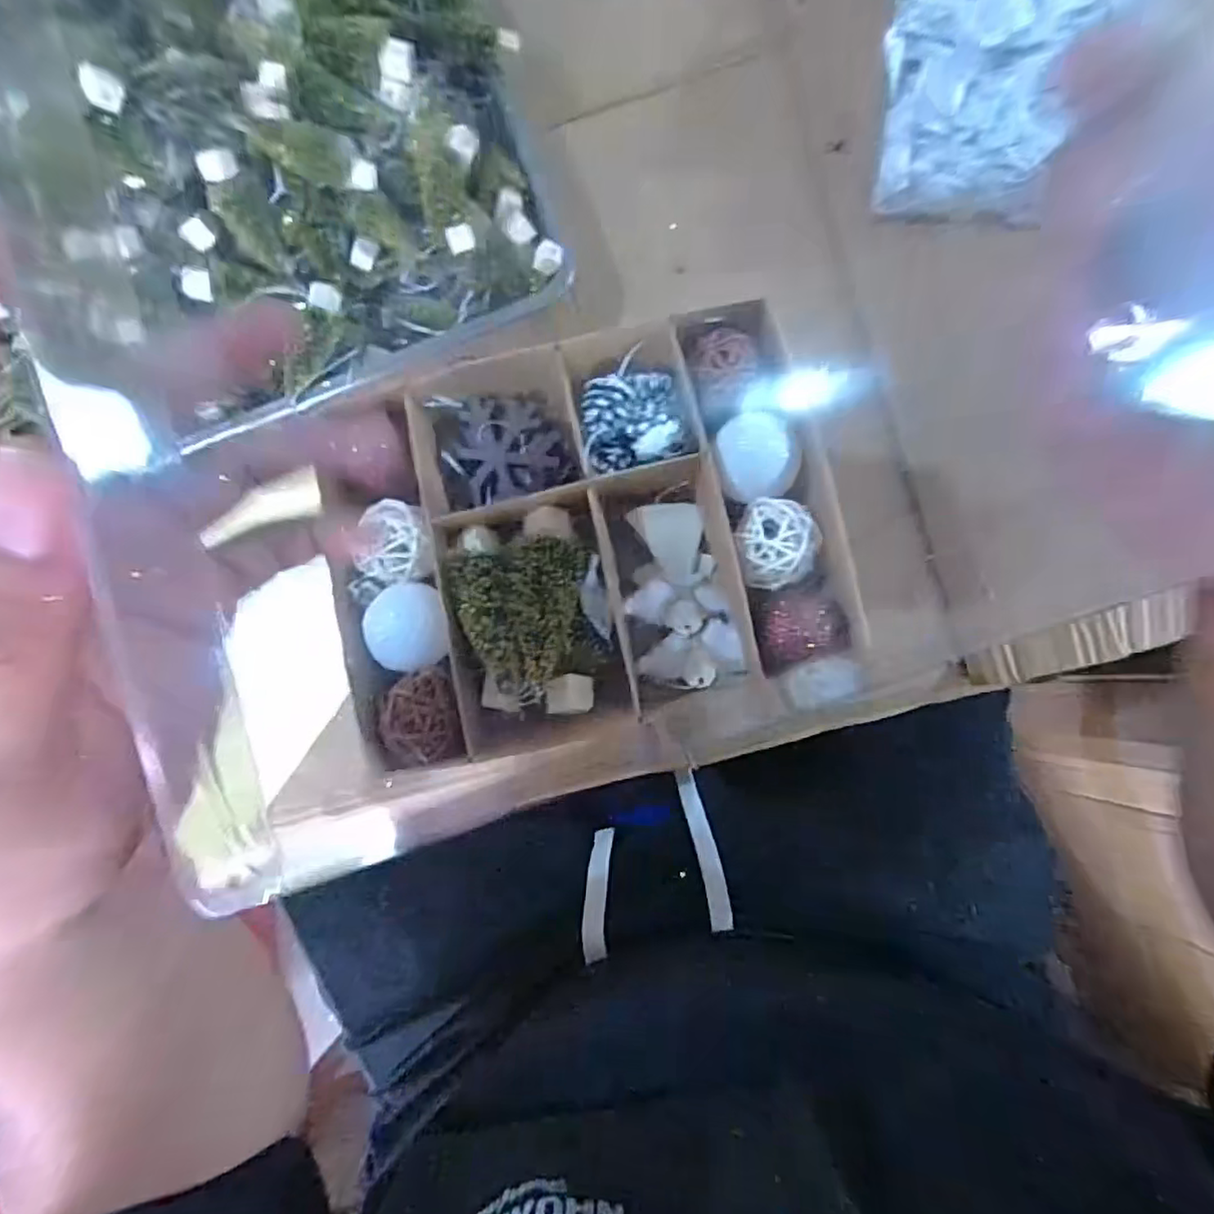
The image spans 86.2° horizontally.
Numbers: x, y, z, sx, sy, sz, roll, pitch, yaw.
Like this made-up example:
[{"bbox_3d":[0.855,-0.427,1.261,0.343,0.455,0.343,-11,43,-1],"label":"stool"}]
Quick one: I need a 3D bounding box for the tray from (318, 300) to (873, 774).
[{"bbox_3d":[-0.013,-0.028,0.283,0.214,0.041,0.178,-12,81,3],"label":"tray"}]

